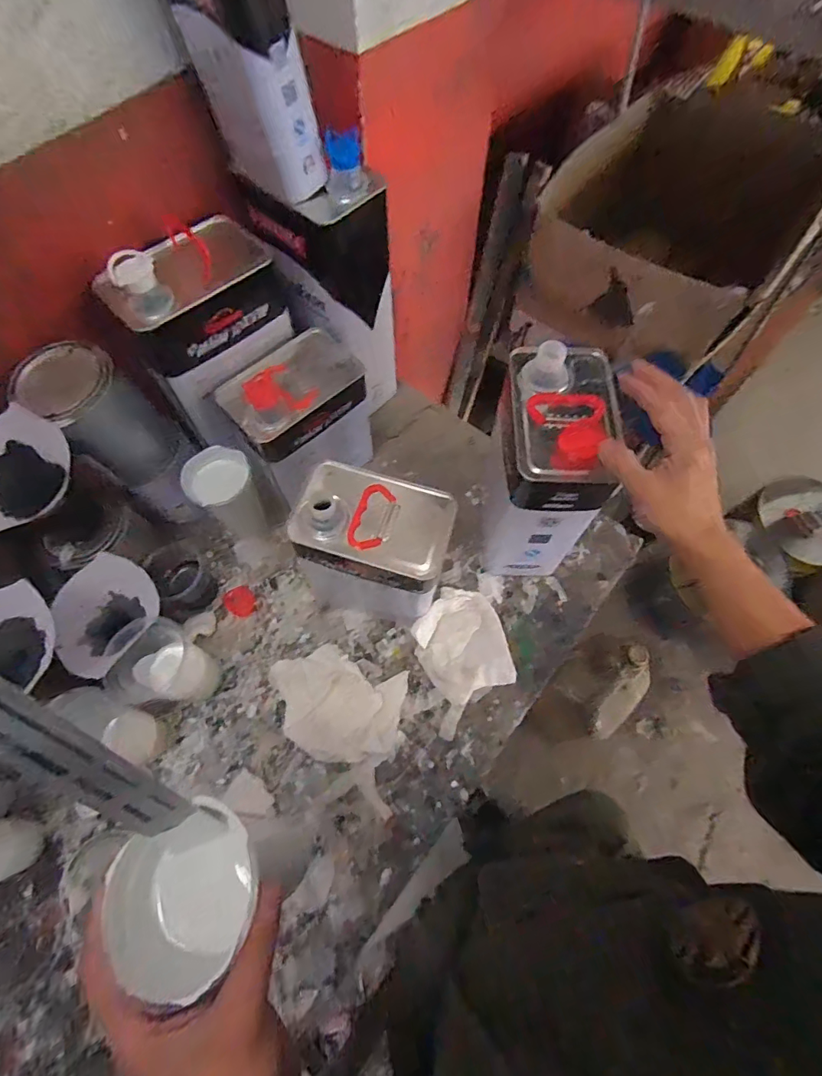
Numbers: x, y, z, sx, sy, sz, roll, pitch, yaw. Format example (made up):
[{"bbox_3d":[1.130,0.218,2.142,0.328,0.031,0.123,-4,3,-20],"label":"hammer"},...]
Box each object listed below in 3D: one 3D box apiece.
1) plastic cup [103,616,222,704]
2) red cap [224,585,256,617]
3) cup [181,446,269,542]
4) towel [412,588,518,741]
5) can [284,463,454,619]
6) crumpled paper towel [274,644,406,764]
[{"bbox_3d":[-0.290,0.153,0.559,0.099,0.127,0.081,34,70,13],"label":"plastic cup"},{"bbox_3d":[-0.233,0.087,0.649,0.037,0.014,0.049,-36,72,-15],"label":"red cap"},{"bbox_3d":[-0.241,-0.053,0.641,0.075,0.145,0.067,-27,70,-12],"label":"cup"},{"bbox_3d":[0.072,0.148,0.615,0.118,0.051,0.160,-19,68,-9],"label":"towel"},{"bbox_3d":[-0.048,0.019,0.576,0.165,0.212,0.115,20,68,8],"label":"can"},{"bbox_3d":[-0.094,0.202,0.586,0.171,0.041,0.125,19,68,7],"label":"crumpled paper towel"}]

